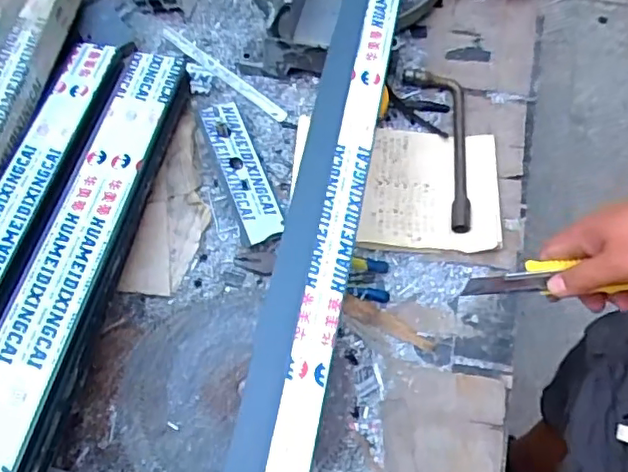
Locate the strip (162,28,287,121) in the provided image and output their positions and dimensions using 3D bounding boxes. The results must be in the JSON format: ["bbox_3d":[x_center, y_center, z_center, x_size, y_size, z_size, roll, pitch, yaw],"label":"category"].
[{"bbox_3d":[-0.135,-0.236,0.865,0.236,0.005,0.021,37,66,14],"label":"strip"}]

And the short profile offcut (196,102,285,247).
[{"bbox_3d":[-0.098,-0.093,0.781,0.057,0.027,0.210,-19,64,-9],"label":"short profile offcut"}]

